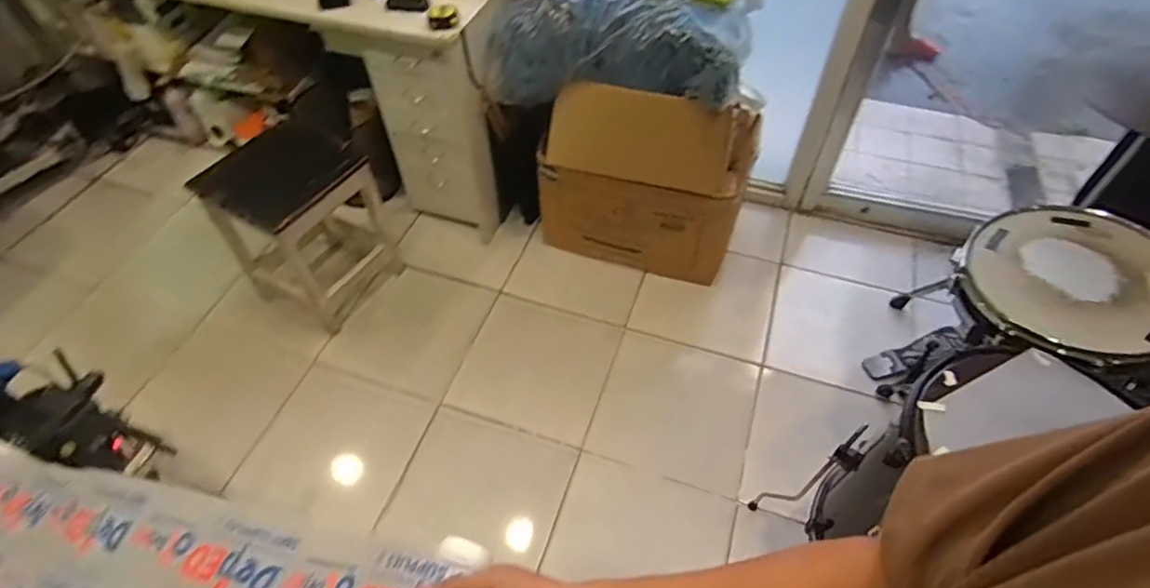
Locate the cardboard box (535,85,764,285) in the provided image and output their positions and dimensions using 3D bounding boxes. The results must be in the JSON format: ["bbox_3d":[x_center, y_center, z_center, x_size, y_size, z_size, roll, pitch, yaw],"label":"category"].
[{"bbox_3d":[0.198,-0.351,1.670,0.545,0.530,0.298,14,53,12],"label":"cardboard box"}]

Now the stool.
[{"bbox_3d":[-0.715,-0.179,1.609,0.300,0.446,0.324,28,57,21],"label":"stool"}]

